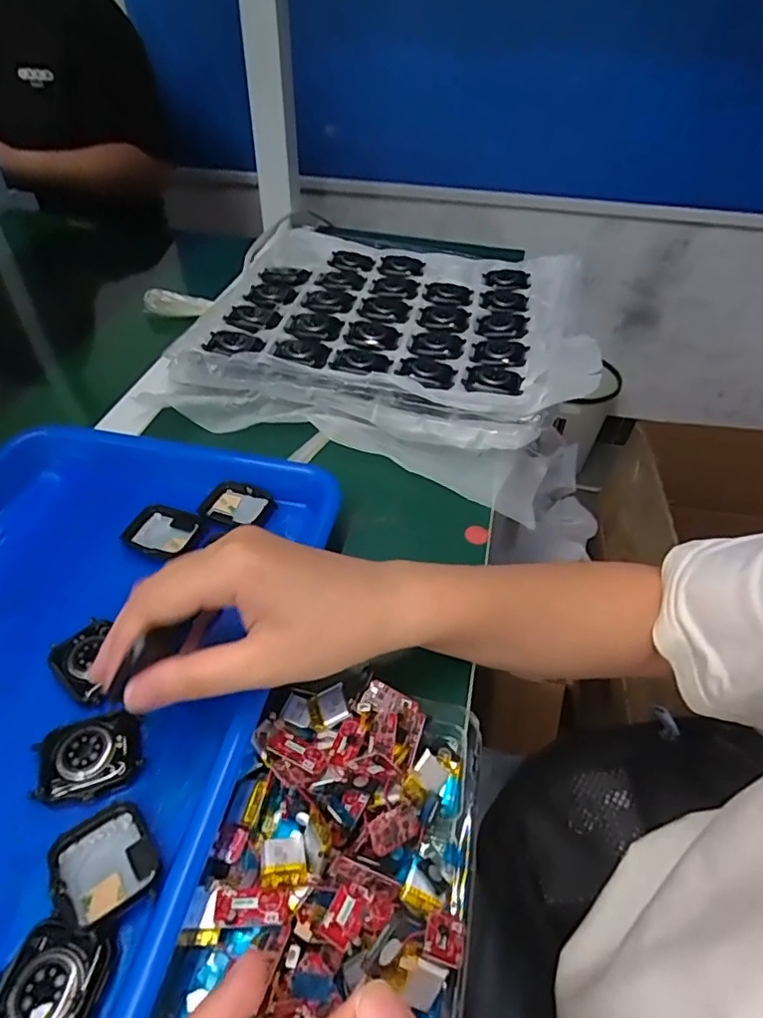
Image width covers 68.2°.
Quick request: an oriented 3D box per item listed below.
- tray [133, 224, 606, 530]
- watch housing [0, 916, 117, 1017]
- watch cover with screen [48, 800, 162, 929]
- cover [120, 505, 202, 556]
[{"bbox_3d":[0.009,-0.160,0.503,0.346,0.064,0.285,14,57,13],"label":"tray"},{"bbox_3d":[-0.121,0.176,0.203,0.034,0.009,0.042,11,47,8],"label":"watch housing"},{"bbox_3d":[-0.115,0.145,0.232,0.035,0.010,0.042,-29,53,-27],"label":"watch cover with screen"},{"bbox_3d":[-0.141,0.015,0.361,0.037,0.011,0.039,17,48,14],"label":"cover"}]

